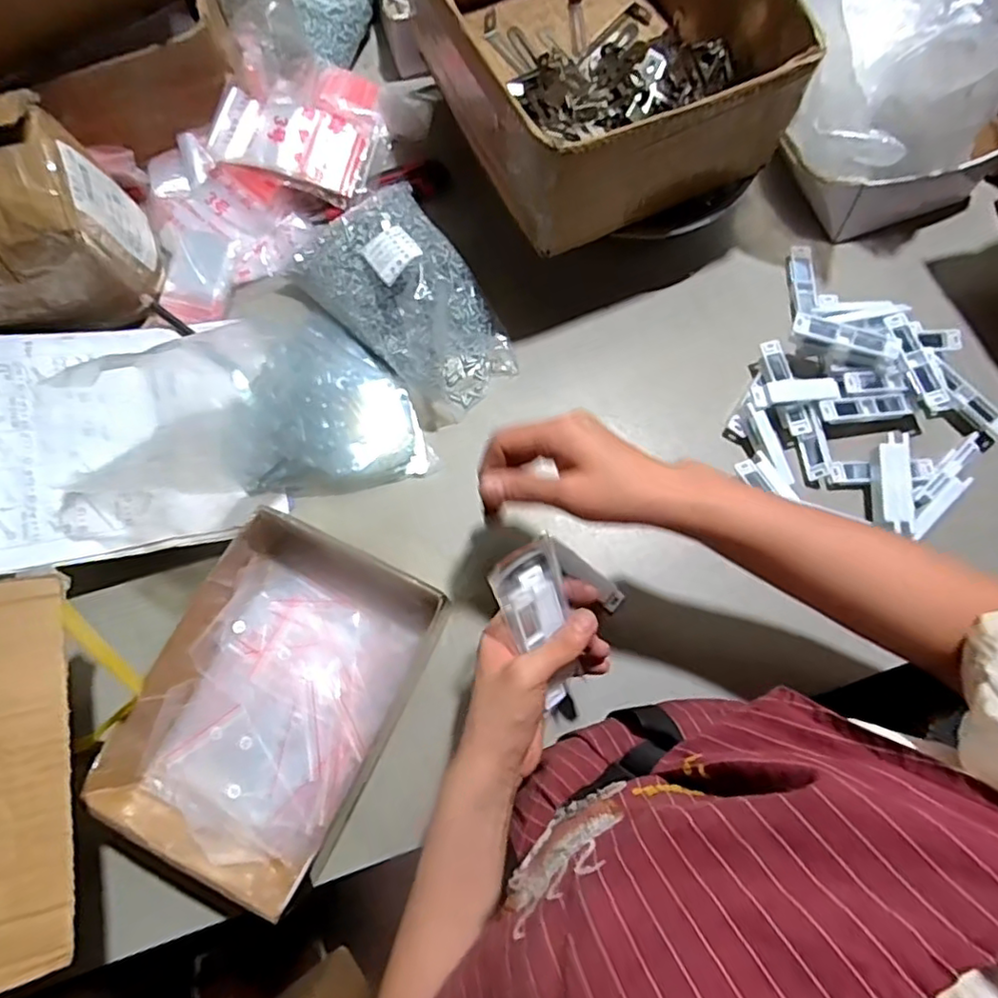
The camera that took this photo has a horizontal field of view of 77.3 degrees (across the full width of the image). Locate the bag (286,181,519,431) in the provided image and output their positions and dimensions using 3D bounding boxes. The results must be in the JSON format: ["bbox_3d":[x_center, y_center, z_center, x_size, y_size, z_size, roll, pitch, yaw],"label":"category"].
[{"bbox_3d":[-0.081,-0.201,0.602,0.146,0.086,0.220,-41,78,-10],"label":"bag"}]

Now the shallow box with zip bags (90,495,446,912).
[{"bbox_3d":[-0.177,0.156,0.498,0.174,0.071,0.253,22,76,7],"label":"shallow box with zip bags"}]

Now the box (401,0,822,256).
[{"bbox_3d":[0.084,-0.403,0.549,0.255,0.117,0.296,-24,75,-6],"label":"box"}]

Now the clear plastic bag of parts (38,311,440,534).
[{"bbox_3d":[-0.234,-0.083,0.584,0.309,0.052,0.193,-12,74,-3],"label":"clear plastic bag of parts"}]

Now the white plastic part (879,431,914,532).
[{"bbox_3d":[0.360,-0.013,0.567,0.024,0.021,0.092,3,74,2],"label":"white plastic part"}]

